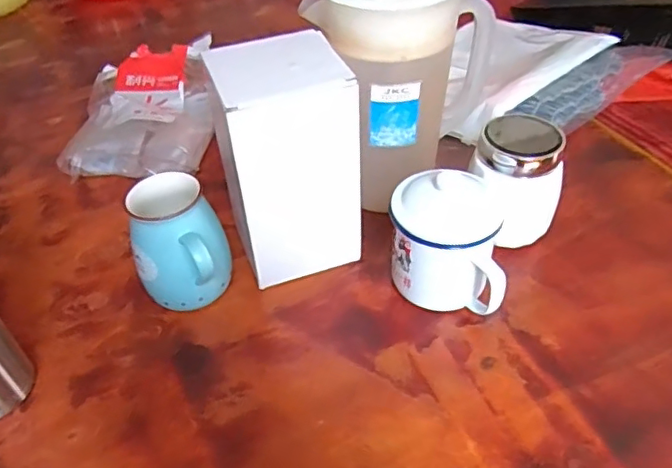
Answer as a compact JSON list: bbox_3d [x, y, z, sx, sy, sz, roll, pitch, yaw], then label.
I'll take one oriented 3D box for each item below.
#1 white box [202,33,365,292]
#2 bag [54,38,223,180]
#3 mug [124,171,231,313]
[{"bbox_3d":[-0.042,-0.056,0.528,0.103,0.207,0.085,-17,45,-14],"label":"white box"},{"bbox_3d":[-0.239,-0.156,0.751,0.173,0.066,0.261,-6,42,-2],"label":"bag"},{"bbox_3d":[-0.135,0.014,0.518,0.082,0.119,0.071,7,44,10],"label":"mug"}]

